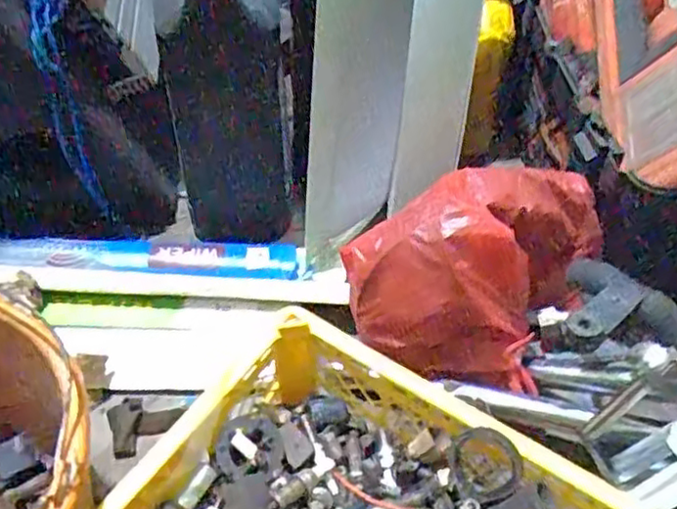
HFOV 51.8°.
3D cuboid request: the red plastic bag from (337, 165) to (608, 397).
[{"bbox_3d":[0.108,0.016,0.609,0.196,0.151,0.139,17,51,13],"label":"red plastic bag"}]

